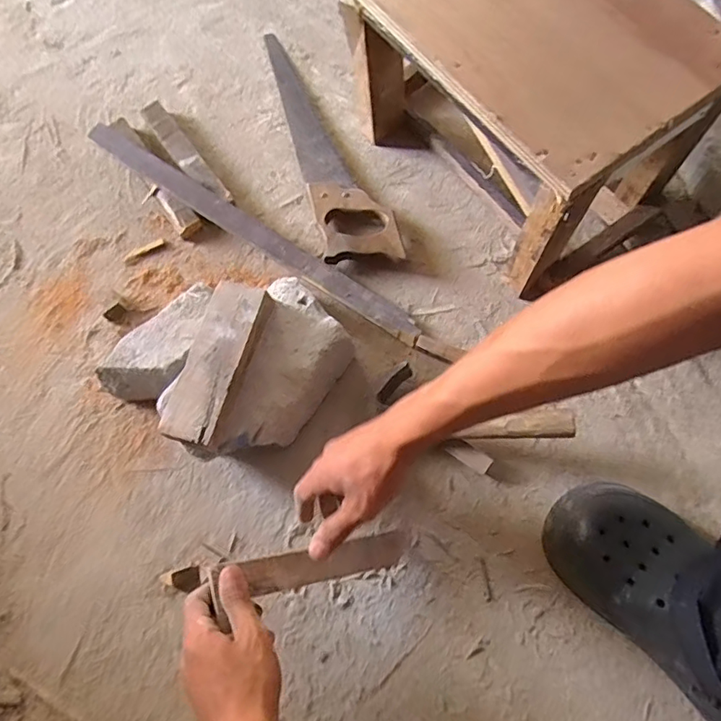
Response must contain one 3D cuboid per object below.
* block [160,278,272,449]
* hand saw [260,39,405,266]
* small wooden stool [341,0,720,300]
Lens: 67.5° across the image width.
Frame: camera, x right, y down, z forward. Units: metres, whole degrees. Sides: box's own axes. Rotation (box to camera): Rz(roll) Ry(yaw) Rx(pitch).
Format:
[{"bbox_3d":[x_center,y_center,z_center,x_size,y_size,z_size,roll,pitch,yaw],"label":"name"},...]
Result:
[{"bbox_3d":[-0.140,0.001,0.540,0.058,0.027,0.166,14,72,7],"label":"block"},{"bbox_3d":[-0.056,-0.295,0.716,0.093,0.033,0.422,-20,72,-4],"label":"hand saw"},{"bbox_3d":[0.177,-0.280,0.595,0.221,0.226,0.326,-36,73,-9],"label":"small wooden stool"}]

